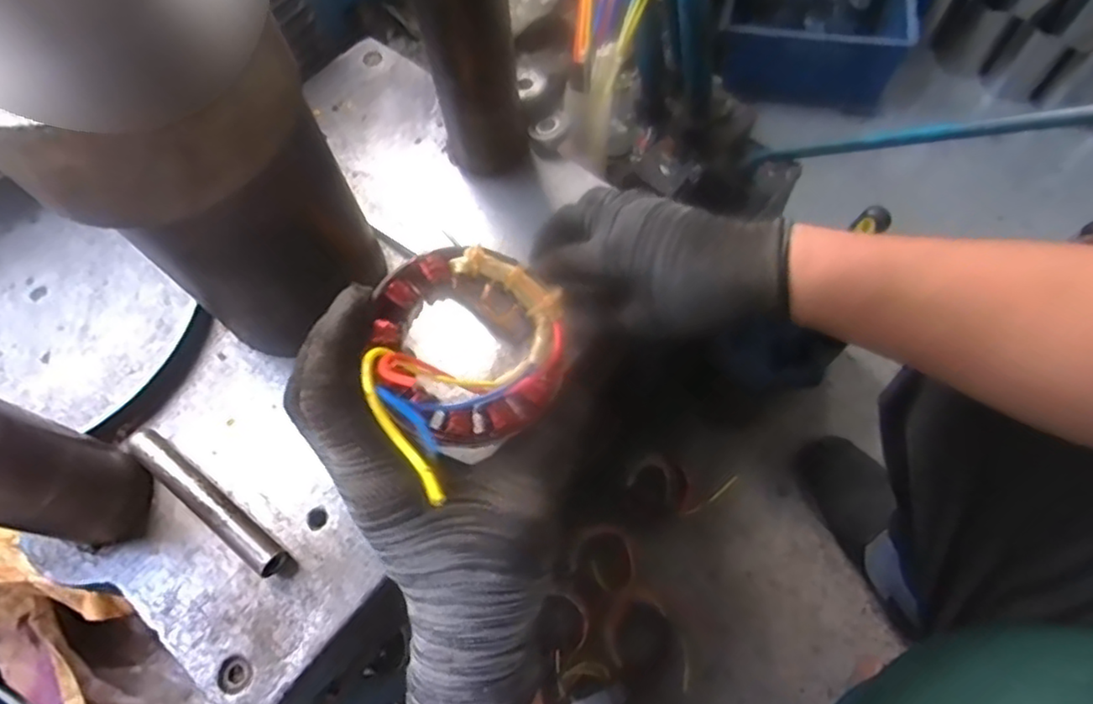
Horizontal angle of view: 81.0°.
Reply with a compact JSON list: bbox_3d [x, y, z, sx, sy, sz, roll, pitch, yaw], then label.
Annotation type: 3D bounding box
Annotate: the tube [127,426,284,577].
[{"bbox_3d":[-0.232,0.100,0.437,0.145,0.020,0.020,34,72,17],"label":"tube"}]

